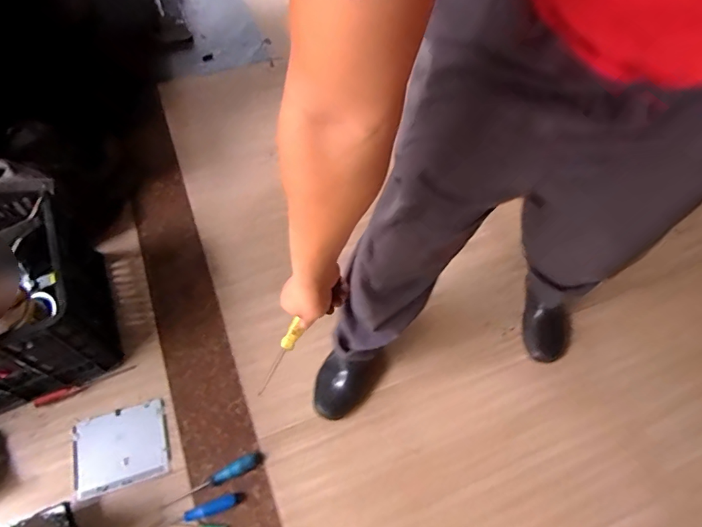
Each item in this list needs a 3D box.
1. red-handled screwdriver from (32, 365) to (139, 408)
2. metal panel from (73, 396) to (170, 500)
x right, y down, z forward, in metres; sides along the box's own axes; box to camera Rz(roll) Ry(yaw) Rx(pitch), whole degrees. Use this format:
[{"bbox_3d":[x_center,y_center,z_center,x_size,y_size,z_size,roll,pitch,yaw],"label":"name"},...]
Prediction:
[{"bbox_3d":[-0.589,0.270,0.990,0.205,0.031,0.019,-21,63,-16],"label":"red-handled screwdriver"},{"bbox_3d":[-0.485,0.387,0.943,0.183,0.008,0.152,-15,62,-13],"label":"metal panel"}]

